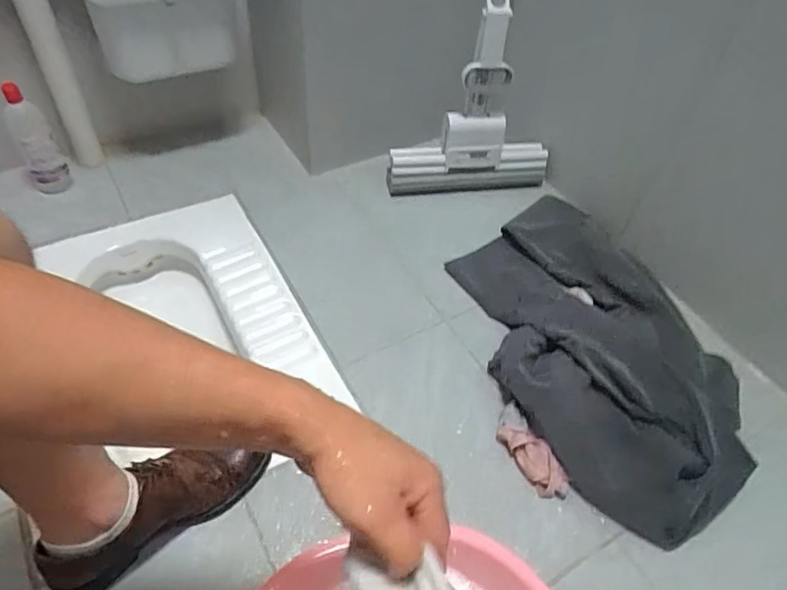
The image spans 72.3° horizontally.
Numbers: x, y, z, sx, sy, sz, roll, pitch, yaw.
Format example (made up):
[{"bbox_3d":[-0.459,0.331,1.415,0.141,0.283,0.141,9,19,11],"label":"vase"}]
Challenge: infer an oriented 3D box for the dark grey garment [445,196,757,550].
[{"bbox_3d":[0.304,0.056,0.853,0.324,0.093,0.615,-10,51,-14],"label":"dark grey garment"}]

